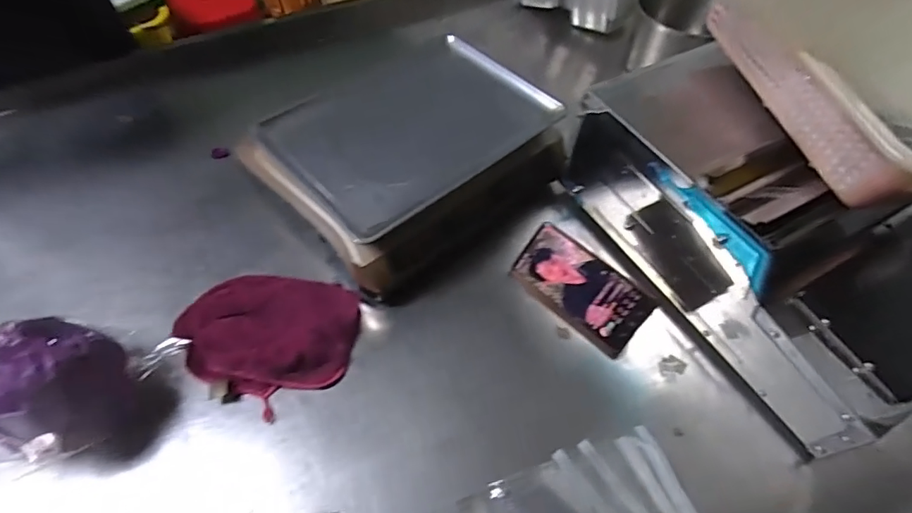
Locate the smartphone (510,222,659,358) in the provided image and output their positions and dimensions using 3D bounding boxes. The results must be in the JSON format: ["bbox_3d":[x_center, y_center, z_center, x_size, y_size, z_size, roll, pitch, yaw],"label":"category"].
[{"bbox_3d":[0.147,0.035,0.581,0.159,0.009,0.079,41,104,22],"label":"smartphone"}]

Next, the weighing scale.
[{"bbox_3d":[-0.052,-0.134,0.644,0.326,0.119,0.253,-38,64,-25],"label":"weighing scale"}]

